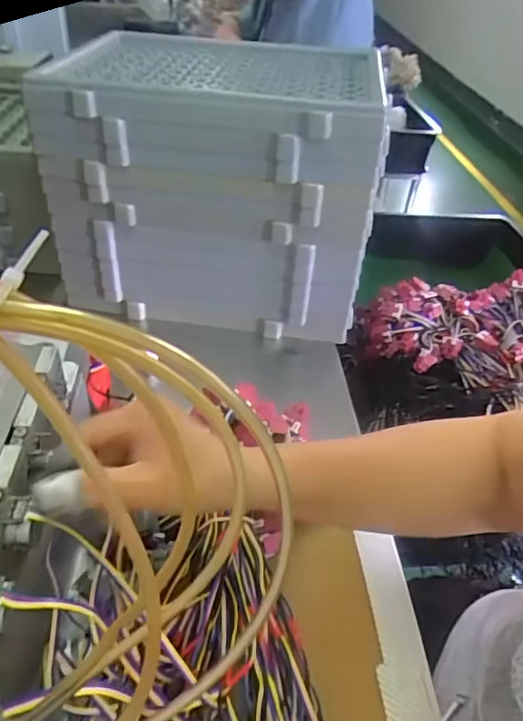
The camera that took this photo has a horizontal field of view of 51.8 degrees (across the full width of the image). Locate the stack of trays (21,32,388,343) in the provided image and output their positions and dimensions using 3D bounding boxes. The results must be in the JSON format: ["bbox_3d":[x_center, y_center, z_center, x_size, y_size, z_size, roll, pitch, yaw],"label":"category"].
[{"bbox_3d":[-0.052,-0.232,0.725,0.379,0.291,0.249,10,41,5],"label":"stack of trays"}]

